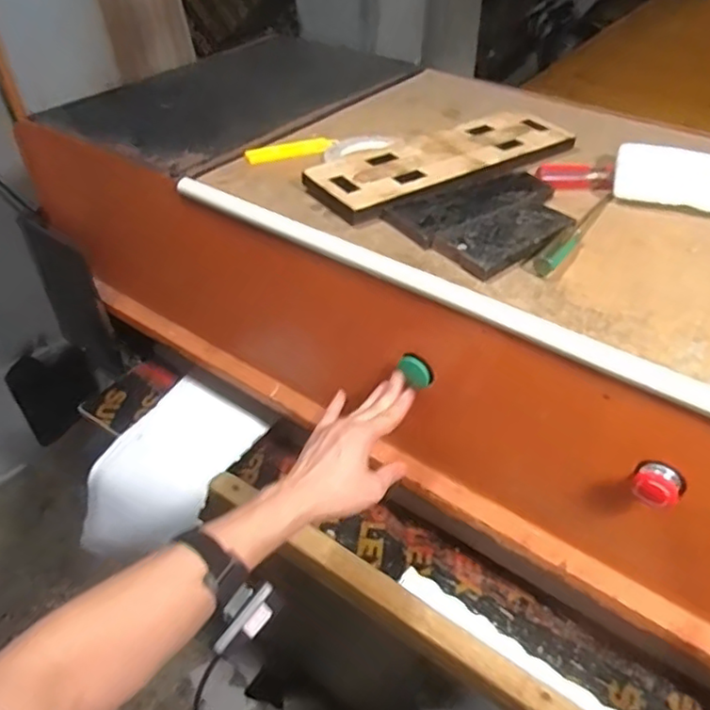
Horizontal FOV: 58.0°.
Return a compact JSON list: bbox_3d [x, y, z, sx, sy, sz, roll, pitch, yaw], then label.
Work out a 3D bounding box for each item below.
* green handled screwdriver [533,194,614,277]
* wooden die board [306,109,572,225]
[{"bbox_3d":[0.244,-0.137,0.690,0.017,0.017,0.204,27,47,26],"label":"green handled screwdriver"},{"bbox_3d":[0.112,-0.242,0.802,0.363,0.026,0.137,-24,47,-26],"label":"wooden die board"}]

